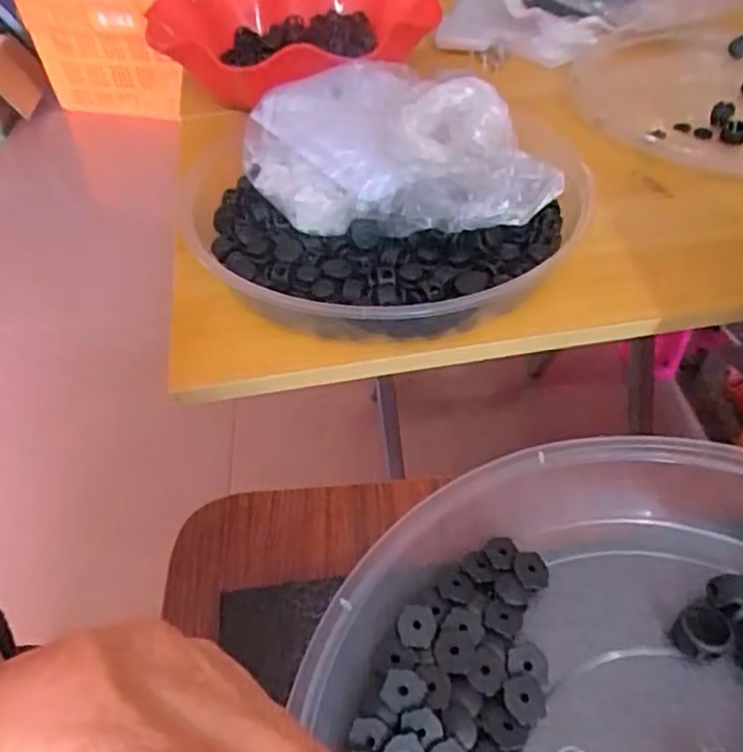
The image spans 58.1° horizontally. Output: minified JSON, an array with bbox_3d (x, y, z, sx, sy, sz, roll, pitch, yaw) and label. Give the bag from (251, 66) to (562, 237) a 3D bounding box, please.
[{"bbox_3d":[0.006,-0.130,0.390,0.121,0.087,0.183,-31,51,-24],"label":"bag"}]

